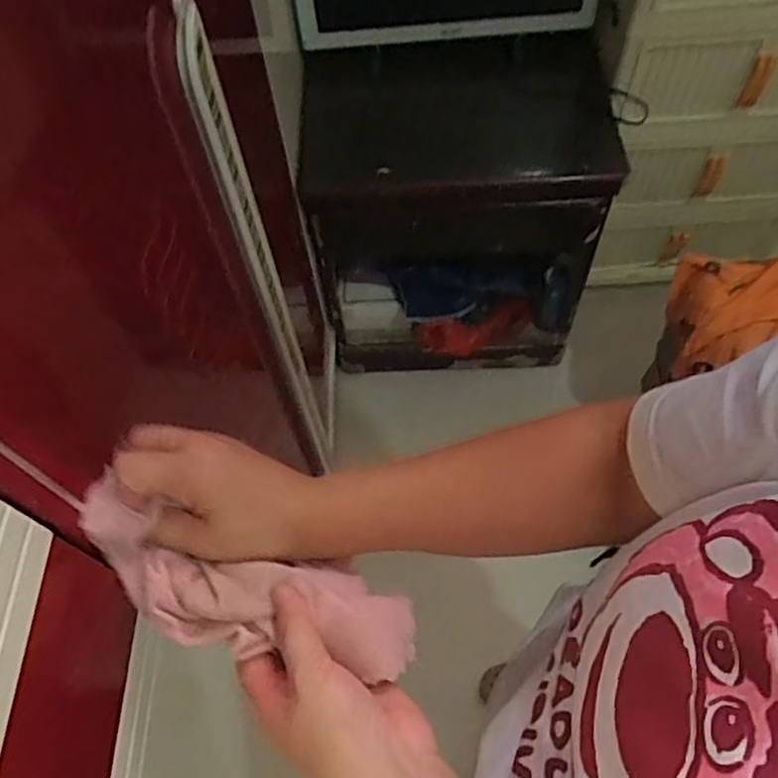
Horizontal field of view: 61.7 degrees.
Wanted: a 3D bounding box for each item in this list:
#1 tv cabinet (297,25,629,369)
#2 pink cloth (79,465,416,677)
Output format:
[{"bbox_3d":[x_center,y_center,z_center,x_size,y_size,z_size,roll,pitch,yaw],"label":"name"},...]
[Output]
[{"bbox_3d":[0.152,-0.401,1.495,0.631,0.735,0.418,2,60,4],"label":"tv cabinet"},{"bbox_3d":[-0.084,0.119,0.381,0.201,0.044,0.064,16,62,4],"label":"pink cloth"}]

